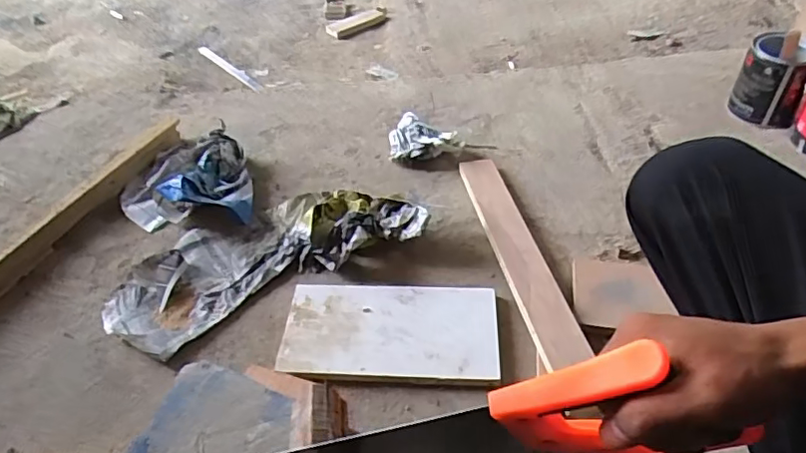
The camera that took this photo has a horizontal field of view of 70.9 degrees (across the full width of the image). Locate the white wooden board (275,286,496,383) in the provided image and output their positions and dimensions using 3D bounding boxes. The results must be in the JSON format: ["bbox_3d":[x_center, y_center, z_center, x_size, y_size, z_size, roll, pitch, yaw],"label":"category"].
[{"bbox_3d":[-0.015,0.134,0.727,0.269,0.016,0.139,0,45,5],"label":"white wooden board"}]

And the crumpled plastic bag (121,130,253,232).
[{"bbox_3d":[-0.348,-0.092,0.937,0.238,0.072,0.204,2,45,7],"label":"crumpled plastic bag"}]

